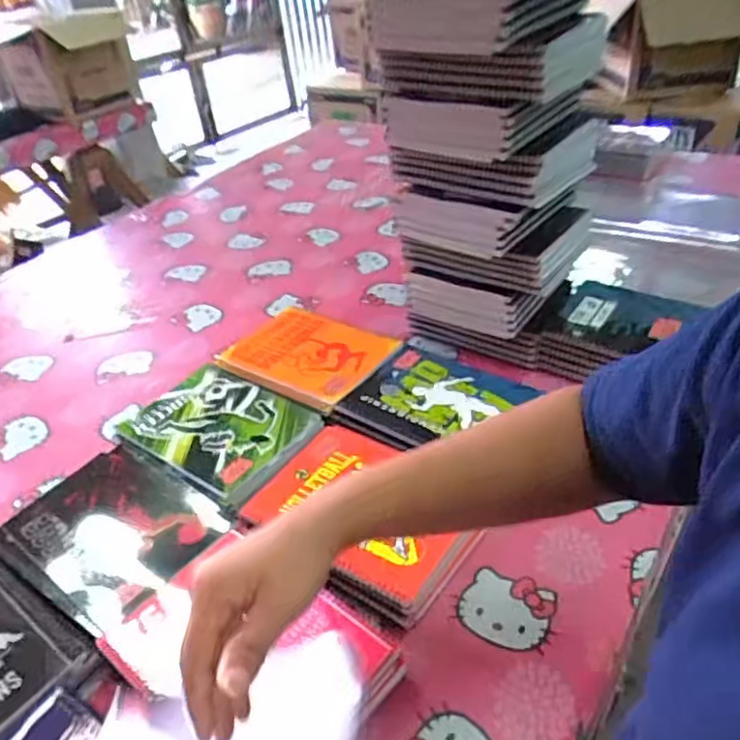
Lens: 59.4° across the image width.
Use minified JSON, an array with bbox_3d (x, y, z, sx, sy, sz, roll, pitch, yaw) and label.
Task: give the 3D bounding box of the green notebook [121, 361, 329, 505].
[{"bbox_3d":[-0.172,0.064,0.756,0.211,0.011,0.161,20,44,32],"label":"green notebook"}]

